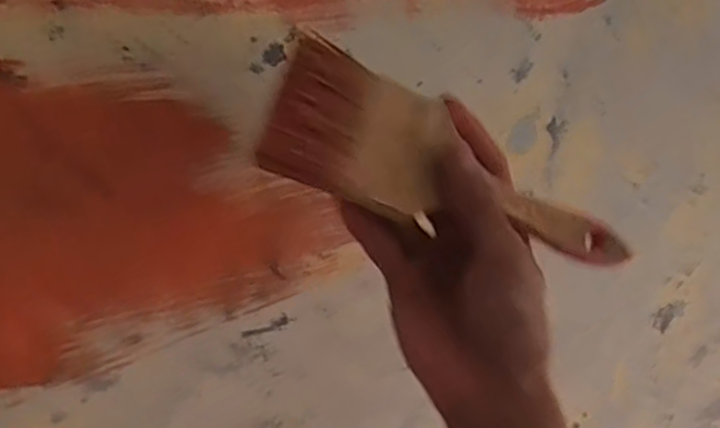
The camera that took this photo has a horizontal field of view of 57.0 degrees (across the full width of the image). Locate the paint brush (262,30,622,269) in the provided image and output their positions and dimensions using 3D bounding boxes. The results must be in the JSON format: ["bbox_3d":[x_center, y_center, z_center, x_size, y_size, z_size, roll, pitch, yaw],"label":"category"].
[{"bbox_3d":[0.049,-0.016,0.322,0.192,0.063,0.011,25,-10,-15],"label":"paint brush"}]

